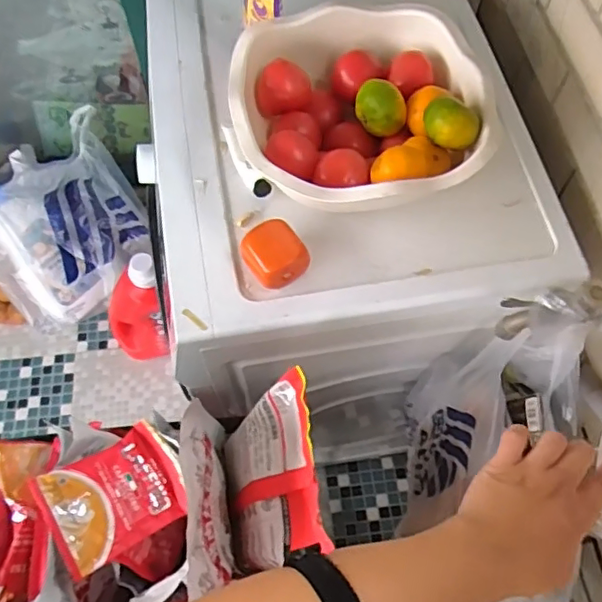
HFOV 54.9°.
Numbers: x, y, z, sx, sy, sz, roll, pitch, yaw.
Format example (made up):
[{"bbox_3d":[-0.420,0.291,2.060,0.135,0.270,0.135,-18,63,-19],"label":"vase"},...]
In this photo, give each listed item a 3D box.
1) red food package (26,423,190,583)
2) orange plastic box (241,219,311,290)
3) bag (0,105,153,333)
[{"bbox_3d":[-0.157,0.163,0.487,0.106,0.019,0.083,-27,85,-26],"label":"red food package"},{"bbox_3d":[-0.030,-0.050,0.621,0.059,0.041,0.066,-29,66,-15],"label":"orange plastic box"},{"bbox_3d":[-0.578,-0.172,1.407,0.371,0.433,0.320,-34,67,-17],"label":"bag"}]

